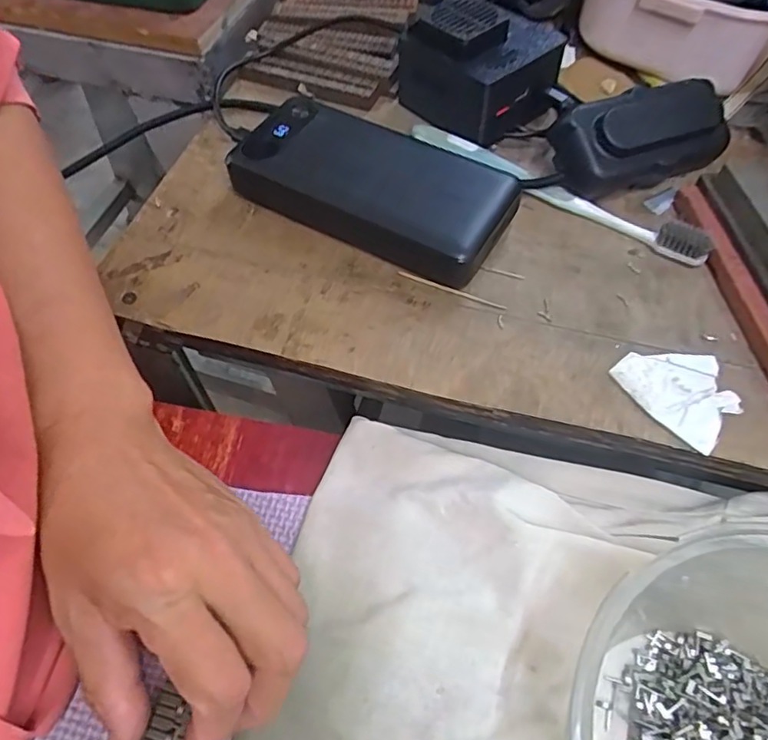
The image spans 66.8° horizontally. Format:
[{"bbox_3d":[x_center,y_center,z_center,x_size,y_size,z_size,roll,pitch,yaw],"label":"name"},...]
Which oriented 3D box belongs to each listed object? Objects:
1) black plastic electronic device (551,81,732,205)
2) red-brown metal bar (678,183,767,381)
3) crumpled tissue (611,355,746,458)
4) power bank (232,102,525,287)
[{"bbox_3d":[0.147,-0.131,0.332,0.106,0.042,0.043,-21,61,-11],"label":"black plastic electronic device"},{"bbox_3d":[0.178,-0.039,0.291,0.014,0.012,0.147,-8,59,-4],"label":"red-brown metal bar"},{"bbox_3d":[0.136,0.008,0.269,0.041,0.007,0.052,-40,66,-21],"label":"crumpled tissue"},{"bbox_3d":[-0.008,-0.106,0.328,0.157,0.027,0.071,27,62,16],"label":"power bank"}]

